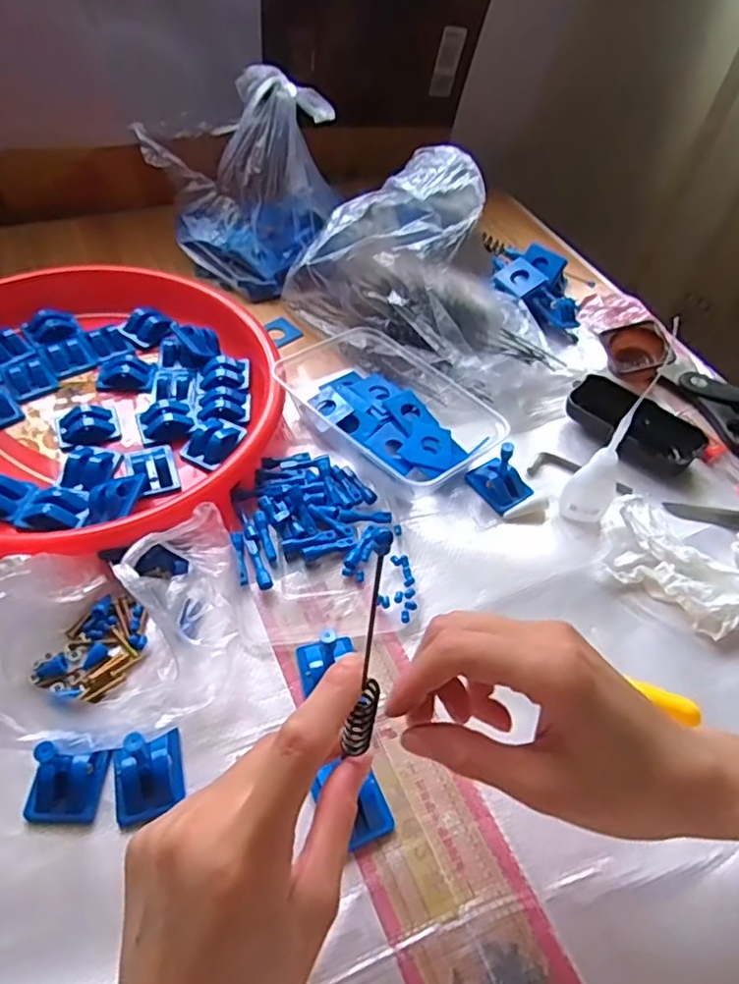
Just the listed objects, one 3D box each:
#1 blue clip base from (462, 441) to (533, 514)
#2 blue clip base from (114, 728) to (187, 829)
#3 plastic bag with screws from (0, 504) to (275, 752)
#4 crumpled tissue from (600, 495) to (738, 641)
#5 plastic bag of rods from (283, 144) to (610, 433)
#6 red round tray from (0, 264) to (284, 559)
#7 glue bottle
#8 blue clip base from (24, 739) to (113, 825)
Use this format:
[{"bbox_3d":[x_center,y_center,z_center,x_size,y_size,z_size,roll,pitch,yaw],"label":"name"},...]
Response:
[{"bbox_3d":[0.098,-0.017,0.462,0.029,0.045,0.044,-28,60,-26],"label":"blue clip base"},{"bbox_3d":[-0.113,0.138,0.315,0.033,0.040,0.040,-11,53,-14],"label":"blue clip base"},{"bbox_3d":[-0.163,0.078,0.351,0.193,0.052,0.127,-10,53,-14],"label":"plastic bag with screws"},{"bbox_3d":[0.251,0.058,0.420,0.181,0.035,0.083,21,52,10],"label":"crumpled tissue"},{"bbox_3d":[0.067,-0.185,0.535,0.267,0.125,0.136,28,54,15],"label":"plastic bag of rods"},{"bbox_3d":[-0.218,-0.074,0.473,0.286,0.034,0.266,3,51,-4],"label":"red round tray"},{"bbox_3d":[0.161,-0.032,0.410,0.031,0.142,0.024,29,54,16],"label":"glue bottle"},{"bbox_3d":[-0.153,0.140,0.308,0.033,0.042,0.032,4,51,-3],"label":"blue clip base"}]

